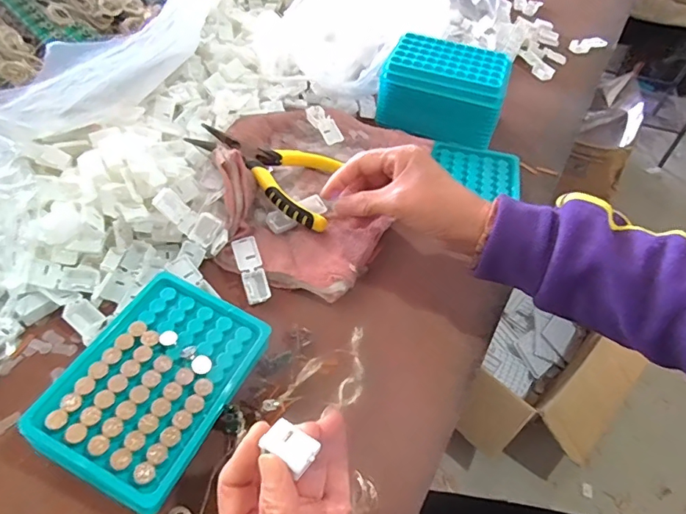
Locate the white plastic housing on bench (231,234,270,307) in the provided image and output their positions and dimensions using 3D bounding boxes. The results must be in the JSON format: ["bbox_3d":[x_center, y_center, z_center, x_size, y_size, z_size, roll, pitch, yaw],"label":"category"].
[{"bbox_3d":[-0.077,0.010,0.407,0.021,0.009,0.058,-14,73,-17],"label":"white plastic housing on bench"}]

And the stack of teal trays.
[{"bbox_3d":[0.112,-0.187,0.546,0.136,0.071,0.093,13,51,4],"label":"stack of teal trays"}]

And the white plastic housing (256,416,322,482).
[{"bbox_3d":[-0.027,0.097,0.252,0.027,0.005,0.019,31,54,18],"label":"white plastic housing"}]

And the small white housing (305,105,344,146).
[{"bbox_3d":[-0.021,-0.149,0.540,0.020,0.013,0.056,-24,57,-23],"label":"small white housing"}]

